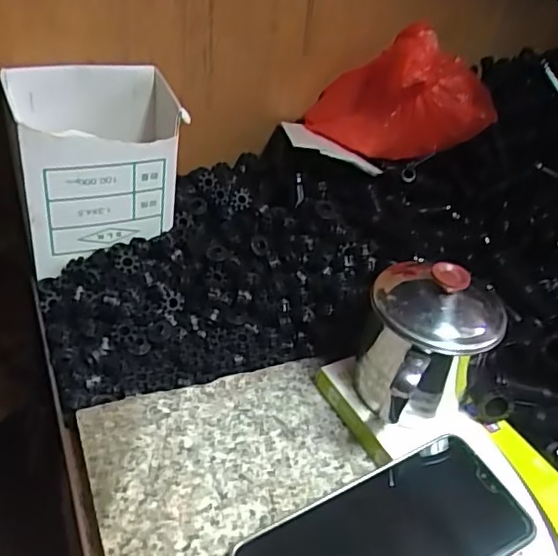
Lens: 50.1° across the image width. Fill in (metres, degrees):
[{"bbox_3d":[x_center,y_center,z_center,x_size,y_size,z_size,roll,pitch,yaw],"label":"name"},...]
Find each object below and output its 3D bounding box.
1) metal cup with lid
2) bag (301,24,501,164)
[{"bbox_3d":[0.089,0.047,0.374,0.079,0.098,0.091,18,39,10],"label":"metal cup with lid"},{"bbox_3d":[0.113,-0.168,0.540,0.122,0.123,0.131,-25,50,-36],"label":"bag"}]

